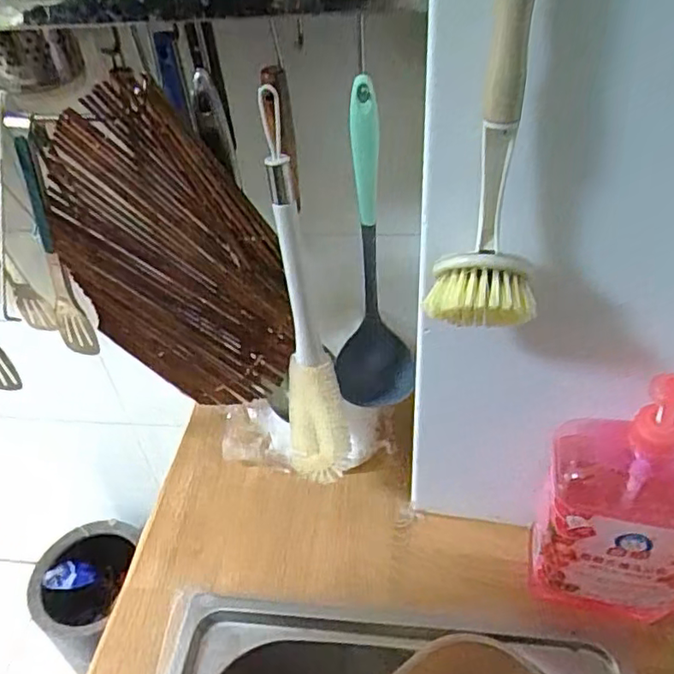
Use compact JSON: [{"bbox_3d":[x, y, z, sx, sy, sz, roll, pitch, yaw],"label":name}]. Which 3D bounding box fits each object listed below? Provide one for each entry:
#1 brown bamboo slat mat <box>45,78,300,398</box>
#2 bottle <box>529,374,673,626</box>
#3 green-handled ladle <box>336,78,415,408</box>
[{"bbox_3d":[-0.146,-0.064,0.553,0.191,0.308,0.027,-2,42,4],"label":"brown bamboo slat mat"},{"bbox_3d":[0.254,0.149,0.527,0.139,0.260,0.094,6,43,13],"label":"bottle"},{"bbox_3d":[0.028,-0.059,0.534,0.072,0.316,0.041,-5,42,1],"label":"green-handled ladle"}]

